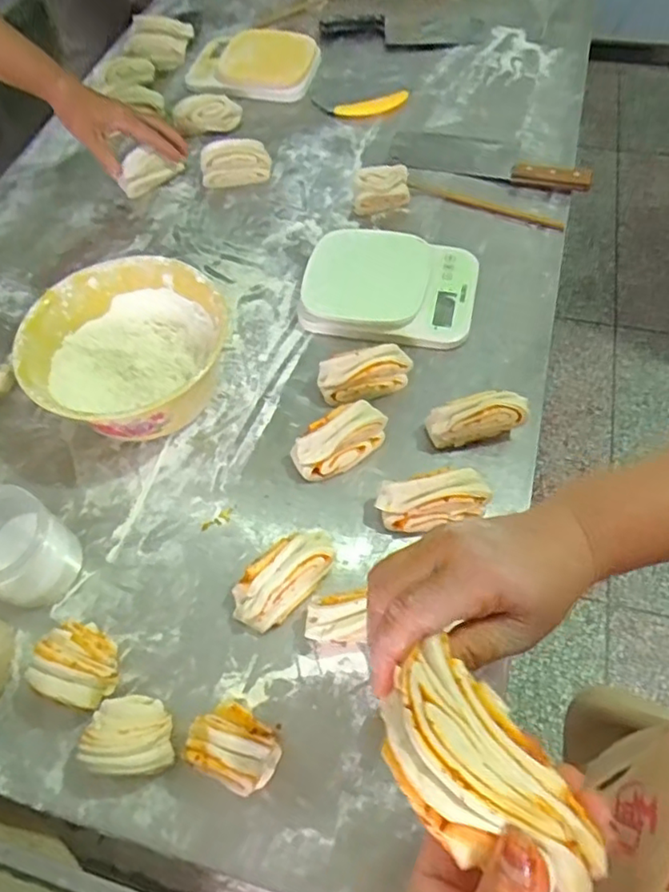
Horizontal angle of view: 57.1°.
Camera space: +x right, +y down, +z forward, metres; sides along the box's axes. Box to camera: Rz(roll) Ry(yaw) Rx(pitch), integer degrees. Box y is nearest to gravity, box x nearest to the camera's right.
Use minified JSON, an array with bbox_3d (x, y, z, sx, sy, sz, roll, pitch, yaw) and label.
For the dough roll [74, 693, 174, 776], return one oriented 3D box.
[{"bbox_3d":[-0.155,0.224,0.476,0.064,0.053,0.056,2,59,5],"label":"dough roll"}]

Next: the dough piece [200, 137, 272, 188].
[{"bbox_3d":[-0.136,-0.391,0.849,0.097,0.051,0.044,-16,60,-6],"label":"dough piece"}]

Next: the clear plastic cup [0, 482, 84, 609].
[{"bbox_3d":[-0.282,0.087,0.539,0.077,0.098,0.081,-1,59,2],"label":"clear plastic cup"}]

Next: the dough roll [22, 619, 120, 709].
[{"bbox_3d":[-0.208,0.180,0.505,0.064,0.058,0.058,26,64,18],"label":"dough roll"}]

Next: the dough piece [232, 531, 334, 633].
[{"bbox_3d":[-0.043,0.117,0.541,0.049,0.044,0.099,38,68,23],"label":"dough piece"}]

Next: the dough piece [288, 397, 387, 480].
[{"bbox_3d":[0.005,-0.005,0.608,0.097,0.047,0.046,-31,62,-14],"label":"dough piece"}]

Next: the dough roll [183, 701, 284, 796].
[{"bbox_3d":[-0.075,0.227,0.466,0.063,0.057,0.049,22,63,16],"label":"dough roll"}]

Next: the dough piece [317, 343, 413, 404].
[{"bbox_3d":[0.033,-0.074,0.645,0.096,0.053,0.034,-15,60,-6],"label":"dough piece"}]

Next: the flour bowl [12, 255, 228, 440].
[{"bbox_3d":[-0.208,-0.088,0.643,0.193,0.096,0.188,-1,59,2],"label":"flour bowl"}]

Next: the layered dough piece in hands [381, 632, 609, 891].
[{"bbox_3d":[0.056,0.133,0.251,0.053,0.035,0.103,-30,62,-14],"label":"layered dough piece in hands"}]

